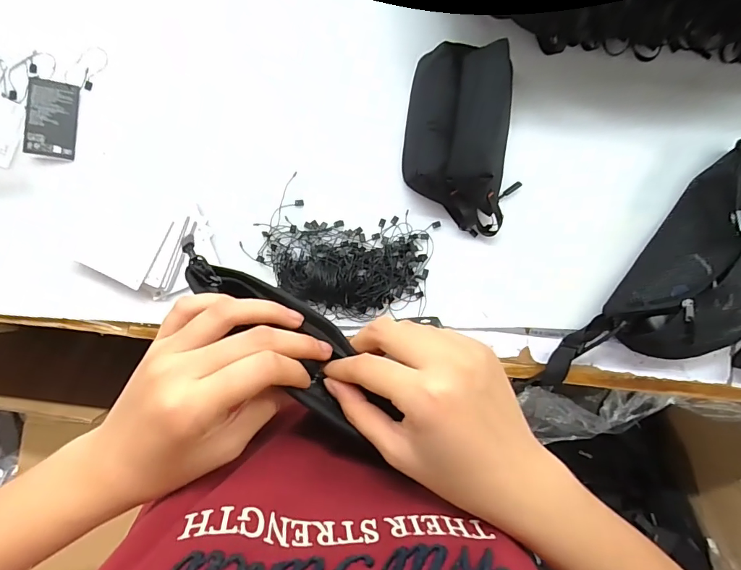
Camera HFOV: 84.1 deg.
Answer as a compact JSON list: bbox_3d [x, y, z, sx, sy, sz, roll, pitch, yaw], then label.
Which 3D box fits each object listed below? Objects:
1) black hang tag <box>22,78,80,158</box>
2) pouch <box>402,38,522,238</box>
[{"bbox_3d":[-0.378,-0.197,0.489,0.050,0.006,0.088,7,87,-22],"label":"black hang tag"},{"bbox_3d":[0.110,-0.169,0.472,0.132,0.077,0.207,6,89,-2],"label":"pouch"}]

